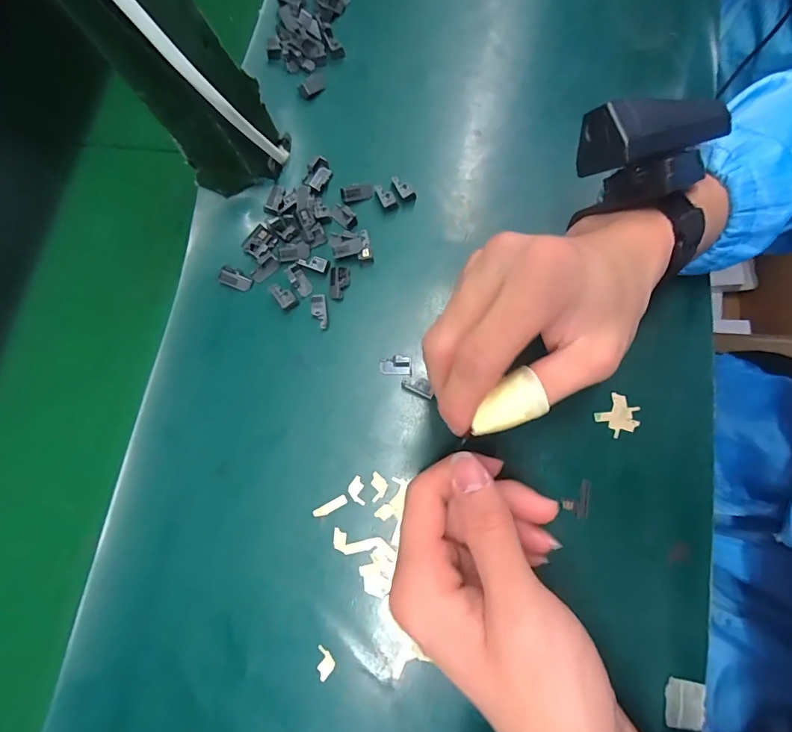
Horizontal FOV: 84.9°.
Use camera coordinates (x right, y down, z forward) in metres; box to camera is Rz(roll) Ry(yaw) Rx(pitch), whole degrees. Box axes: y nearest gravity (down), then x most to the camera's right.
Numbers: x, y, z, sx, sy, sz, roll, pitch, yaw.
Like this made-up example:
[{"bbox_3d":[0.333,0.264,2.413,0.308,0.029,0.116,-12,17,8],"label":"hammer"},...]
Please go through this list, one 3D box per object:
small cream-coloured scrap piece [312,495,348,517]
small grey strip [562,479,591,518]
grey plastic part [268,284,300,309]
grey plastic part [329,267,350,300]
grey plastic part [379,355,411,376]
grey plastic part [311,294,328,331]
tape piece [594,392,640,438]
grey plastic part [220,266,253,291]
[{"bbox_3d":[-0.041,0.087,0.268,0.022,0.004,0.006,-27,77,-4],"label":"small cream-coloured scrap piece"},{"bbox_3d":[0.108,0.078,0.258,0.015,0.004,0.022,9,77,4],"label":"small grey strip"},{"bbox_3d":[-0.078,-0.049,0.300,0.011,0.004,0.022,-37,78,-7],"label":"grey plastic part"},{"bbox_3d":[-0.039,-0.057,0.299,0.014,0.005,0.023,1,77,2],"label":"grey plastic part"},{"bbox_3d":[-0.001,-0.001,0.285,0.020,0.004,0.013,3,77,3],"label":"grey plastic part"},{"bbox_3d":[-0.053,-0.037,0.296,0.010,0.005,0.025,-6,77,0],"label":"grey plastic part"},{"bbox_3d":[0.139,0.031,0.266,0.023,0.004,0.022,-44,79,-8],"label":"tape piece"},{"bbox_3d":[-0.113,-0.062,0.303,0.021,0.008,0.013,19,78,6],"label":"grey plastic part"}]

